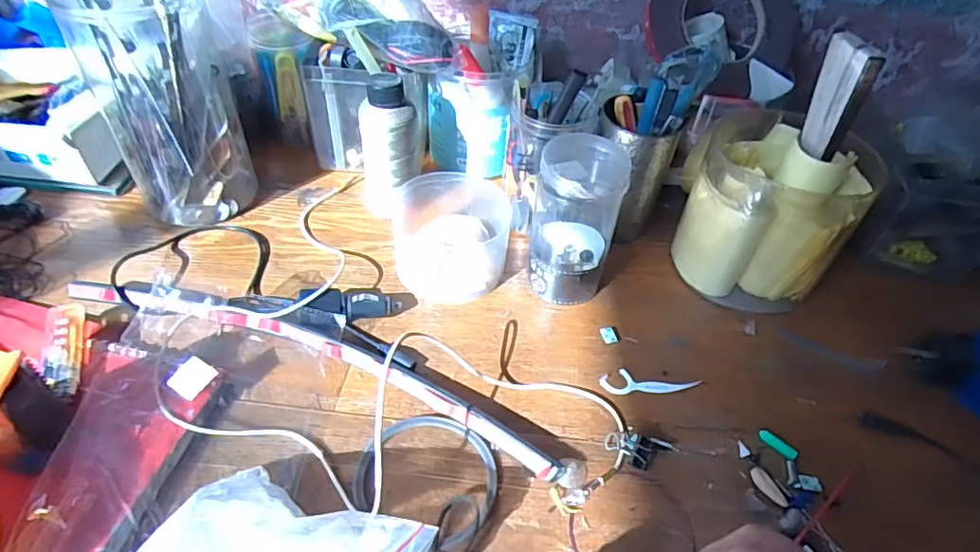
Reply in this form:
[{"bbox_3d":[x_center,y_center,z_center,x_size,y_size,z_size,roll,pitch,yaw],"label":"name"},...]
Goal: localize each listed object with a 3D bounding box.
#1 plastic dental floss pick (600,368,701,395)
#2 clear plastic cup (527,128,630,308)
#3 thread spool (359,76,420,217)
[{"bbox_3d":[0.117,0.076,0.409,0.073,0.004,0.021,-2,44,-5],"label":"plastic dental floss pick"},{"bbox_3d":[0.067,-0.041,0.440,0.061,0.121,0.070,16,45,13],"label":"clear plastic cup"},{"bbox_3d":[-0.092,-0.119,0.501,0.051,0.128,0.051,-7,44,-10],"label":"thread spool"}]

